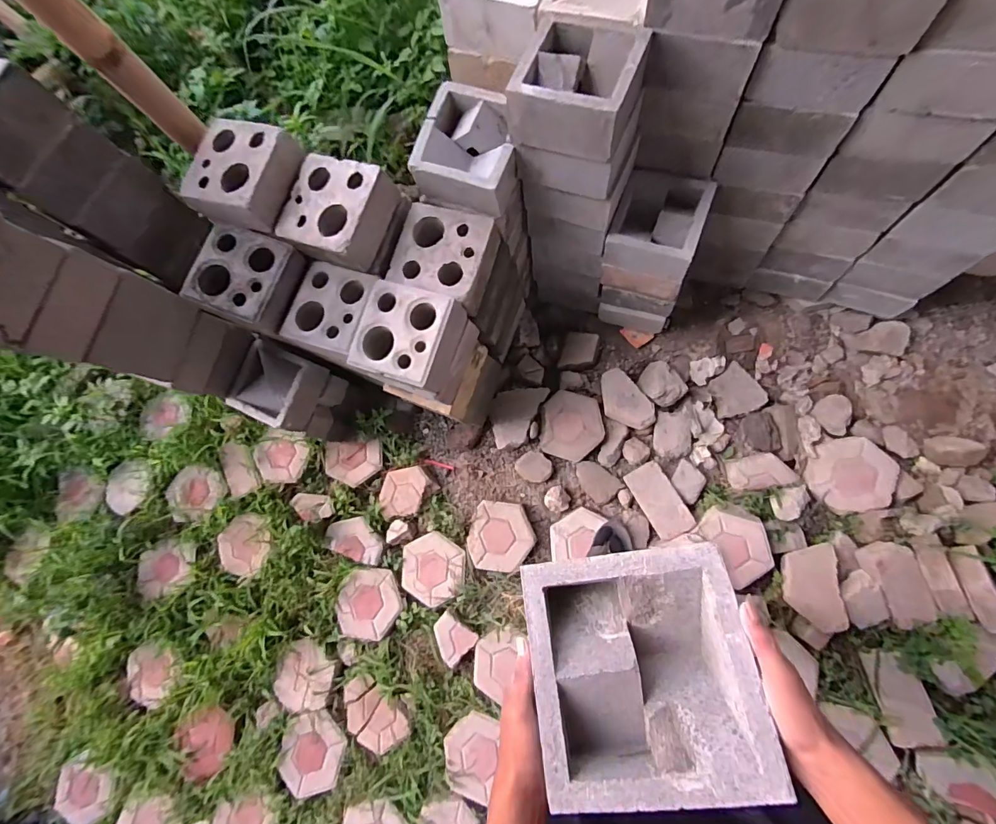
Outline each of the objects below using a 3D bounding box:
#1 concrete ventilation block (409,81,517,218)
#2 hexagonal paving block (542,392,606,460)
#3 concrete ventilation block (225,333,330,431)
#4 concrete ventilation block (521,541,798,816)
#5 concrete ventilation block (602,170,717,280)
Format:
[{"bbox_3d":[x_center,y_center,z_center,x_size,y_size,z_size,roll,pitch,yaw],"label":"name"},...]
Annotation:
[{"bbox_3d":[-0.057,-0.558,0.893,0.214,0.100,0.213,23,84,12],"label":"concrete ventilation block"},{"bbox_3d":[0.227,0.043,1.285,0.182,0.049,0.207,4,84,7],"label":"hexagonal paving block"},{"bbox_3d":[-0.628,-0.067,1.189,0.206,0.108,0.195,22,84,12],"label":"concrete ventilation block"},{"bbox_3d":[0.141,0.253,0.429,0.201,0.100,0.205,-11,66,7],"label":"concrete ventilation block"},{"bbox_3d":[0.383,-0.460,1.012,0.194,0.108,0.204,19,83,12],"label":"concrete ventilation block"}]

